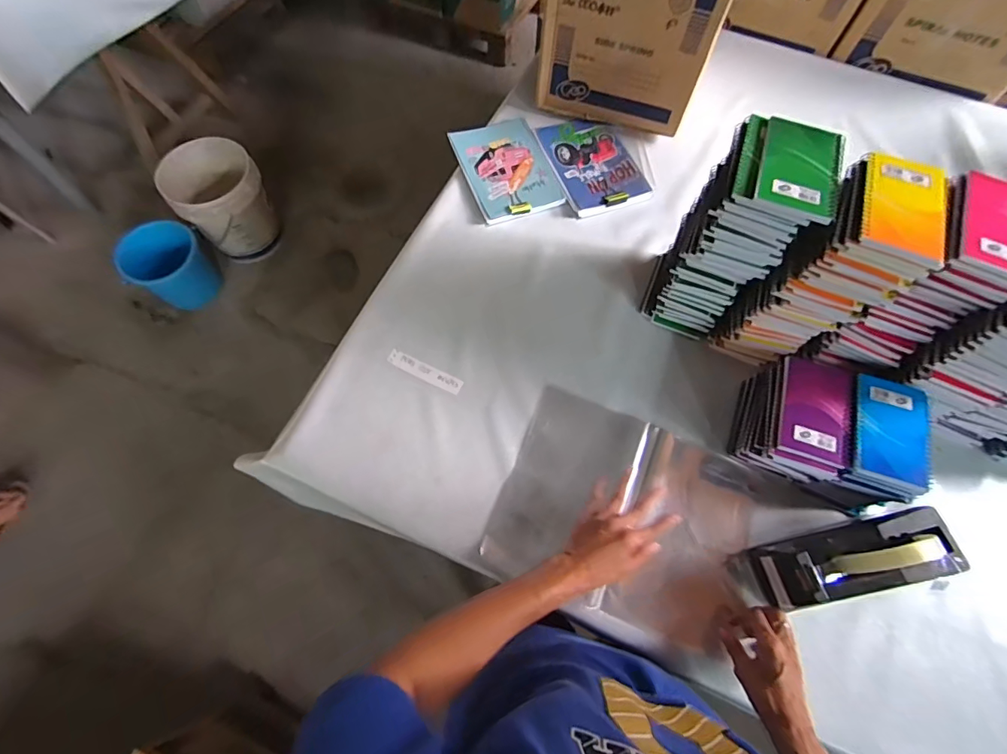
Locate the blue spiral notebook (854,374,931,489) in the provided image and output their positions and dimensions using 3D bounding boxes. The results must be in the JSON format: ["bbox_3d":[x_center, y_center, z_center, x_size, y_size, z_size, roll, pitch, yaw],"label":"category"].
[{"bbox_3d":[0.479,0.065,0.570,0.093,0.017,0.128,18,67,6],"label":"blue spiral notebook"}]

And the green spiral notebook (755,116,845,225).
[{"bbox_3d":[0.324,-0.230,0.504,0.082,0.013,0.125,19,67,7],"label":"green spiral notebook"}]

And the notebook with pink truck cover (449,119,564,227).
[{"bbox_3d":[0.007,-0.381,0.843,0.156,0.017,0.214,-17,68,-9],"label":"notebook with pink truck cover"}]

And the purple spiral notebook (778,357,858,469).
[{"bbox_3d":[0.394,0.041,0.579,0.088,0.013,0.129,18,67,6],"label":"purple spiral notebook"}]

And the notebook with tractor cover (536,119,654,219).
[{"bbox_3d":[0.162,-0.402,0.864,0.155,0.012,0.230,-18,68,-10],"label":"notebook with tractor cover"}]

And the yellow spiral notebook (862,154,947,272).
[{"bbox_3d":[0.422,-0.180,0.485,0.085,0.013,0.133,18,67,6],"label":"yellow spiral notebook"}]

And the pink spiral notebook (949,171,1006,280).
[{"bbox_3d":[0.513,-0.156,0.477,0.087,0.010,0.136,27,68,9],"label":"pink spiral notebook"}]

